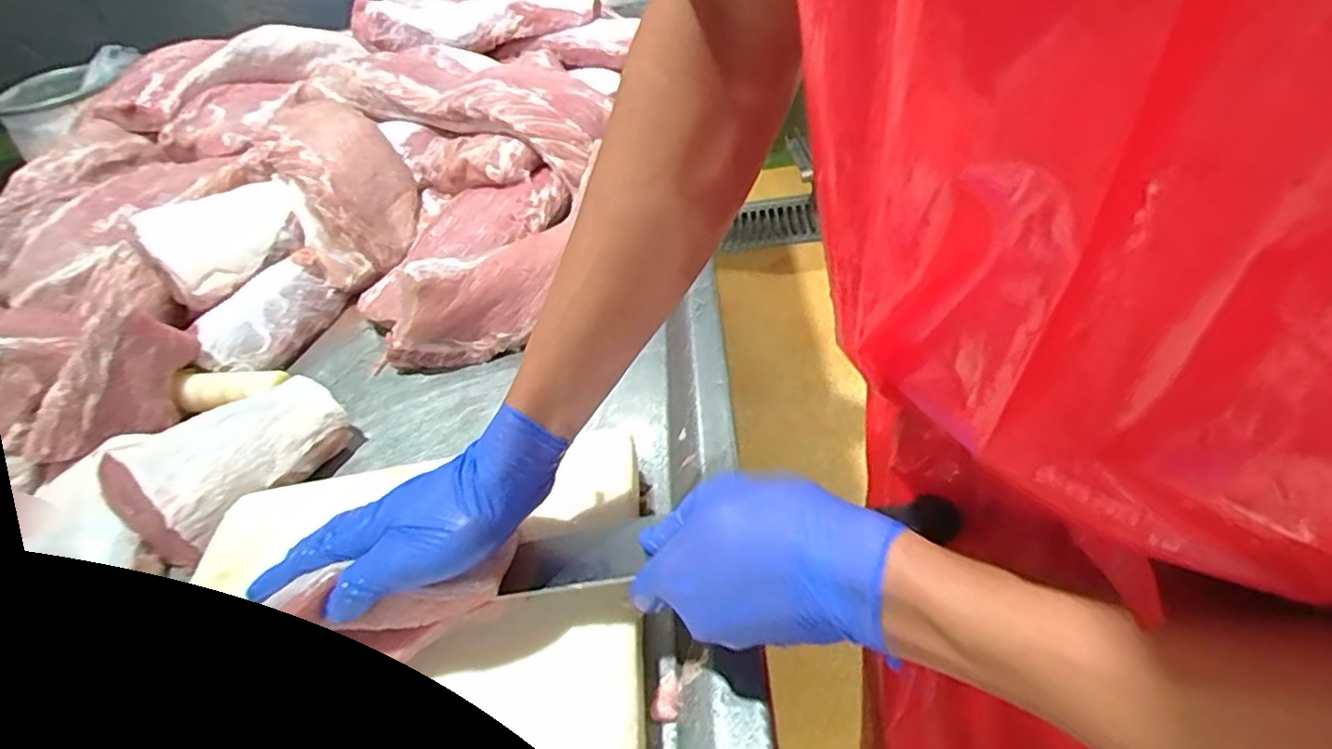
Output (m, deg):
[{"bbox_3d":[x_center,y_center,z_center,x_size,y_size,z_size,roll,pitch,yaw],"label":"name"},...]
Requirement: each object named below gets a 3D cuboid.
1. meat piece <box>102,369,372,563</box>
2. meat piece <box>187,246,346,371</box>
[{"bbox_3d":[-0.339,0.060,0.546,0.103,0.056,0.156,22,52,32],"label":"meat piece"},{"bbox_3d":[-0.411,-0.055,0.708,0.091,0.051,0.150,2,44,15],"label":"meat piece"}]

